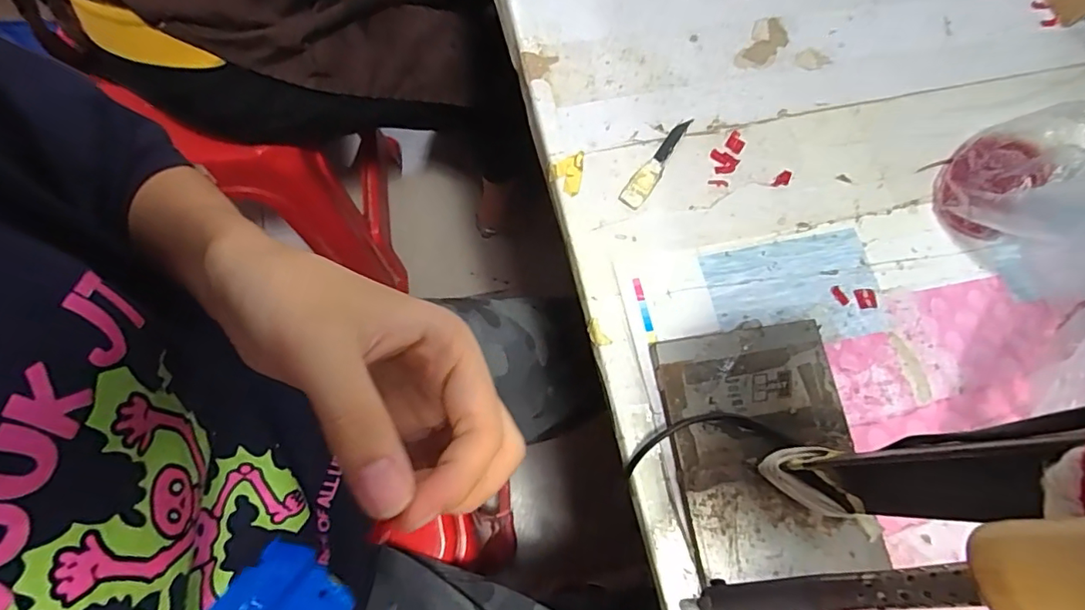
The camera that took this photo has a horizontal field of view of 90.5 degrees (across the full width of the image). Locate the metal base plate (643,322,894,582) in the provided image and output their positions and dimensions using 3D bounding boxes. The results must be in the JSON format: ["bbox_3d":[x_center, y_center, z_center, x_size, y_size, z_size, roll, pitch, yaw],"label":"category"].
[{"bbox_3d":[0.121,0.079,0.298,0.096,0.011,0.129,-7,73,-4],"label":"metal base plate"}]

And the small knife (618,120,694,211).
[{"bbox_3d":[0.077,-0.095,0.356,0.015,0.004,0.078,34,74,8],"label":"small knife"}]

